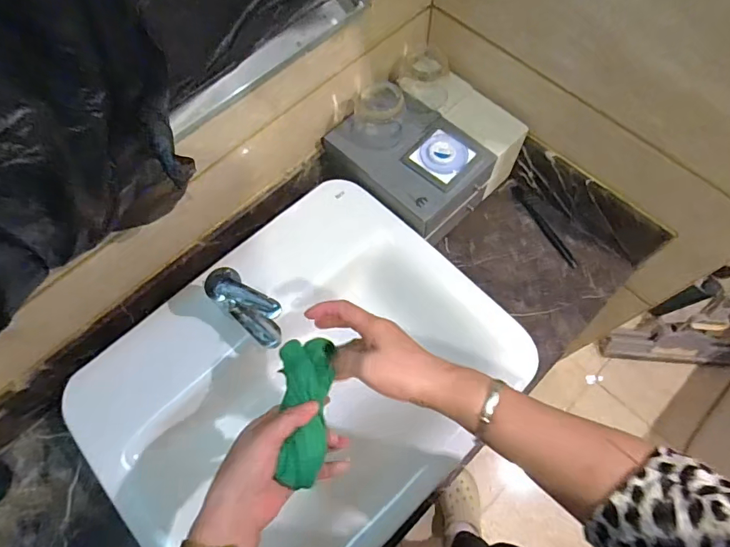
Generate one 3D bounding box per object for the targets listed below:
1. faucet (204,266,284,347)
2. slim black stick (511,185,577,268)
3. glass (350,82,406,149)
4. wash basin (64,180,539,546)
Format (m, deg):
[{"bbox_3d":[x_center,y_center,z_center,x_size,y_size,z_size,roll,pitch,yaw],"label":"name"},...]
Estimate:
[{"bbox_3d":[-0.150,0.050,0.604,0.108,0.121,0.045,36,69,15],"label":"faucet"},{"bbox_3d":[0.321,-0.087,0.830,0.017,0.017,0.184,-23,67,-12],"label":"slim black stick"},{"bbox_3d":[0.020,-0.254,0.730,0.085,0.077,0.085,7,64,2],"label":"glass"},{"bbox_3d":[-0.087,0.156,0.673,0.530,0.130,0.440,-40,71,-18],"label":"wash basin"}]

